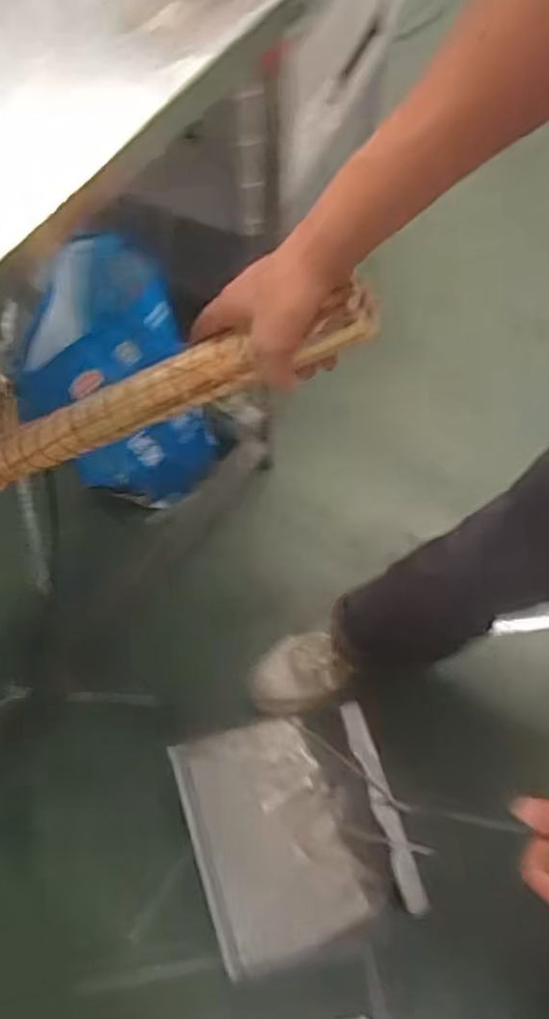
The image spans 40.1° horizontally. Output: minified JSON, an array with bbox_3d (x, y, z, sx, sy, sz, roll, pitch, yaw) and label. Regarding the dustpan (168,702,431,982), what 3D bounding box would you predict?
[{"bbox_3d":[0.025,0.392,0.918,0.240,0.105,0.269,-18,71,-5],"label":"dustpan"}]

